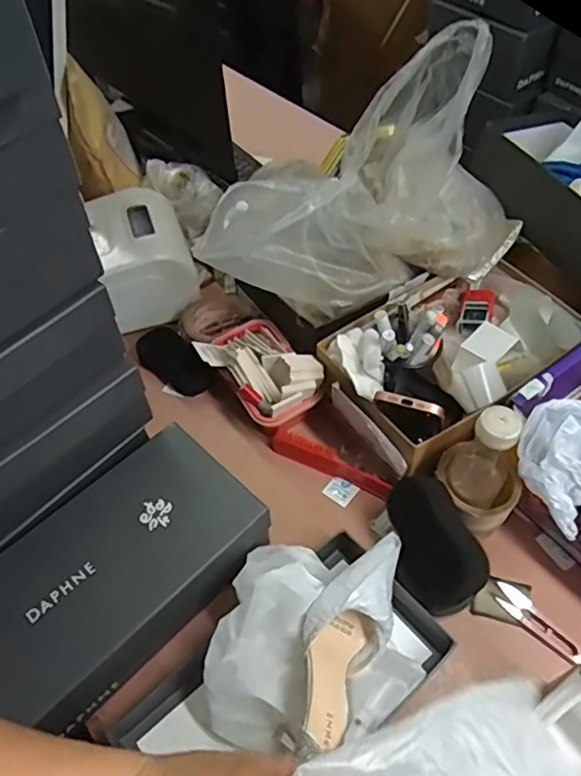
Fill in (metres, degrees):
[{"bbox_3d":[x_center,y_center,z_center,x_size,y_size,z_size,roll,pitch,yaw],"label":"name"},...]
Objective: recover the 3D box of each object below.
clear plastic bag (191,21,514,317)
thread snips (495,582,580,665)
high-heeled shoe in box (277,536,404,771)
[{"bbox_3d":[0.095,-0.233,0.697,0.378,0.271,0.203,-33,58,-20],"label":"clear plastic bag"},{"bbox_3d":[0.260,0.244,0.609,0.102,0.017,0.028,38,64,26],"label":"thread snips"},{"bbox_3d":[0.051,0.240,0.562,0.073,0.072,0.211,18,56,15],"label":"high-heeled shoe in box"}]

